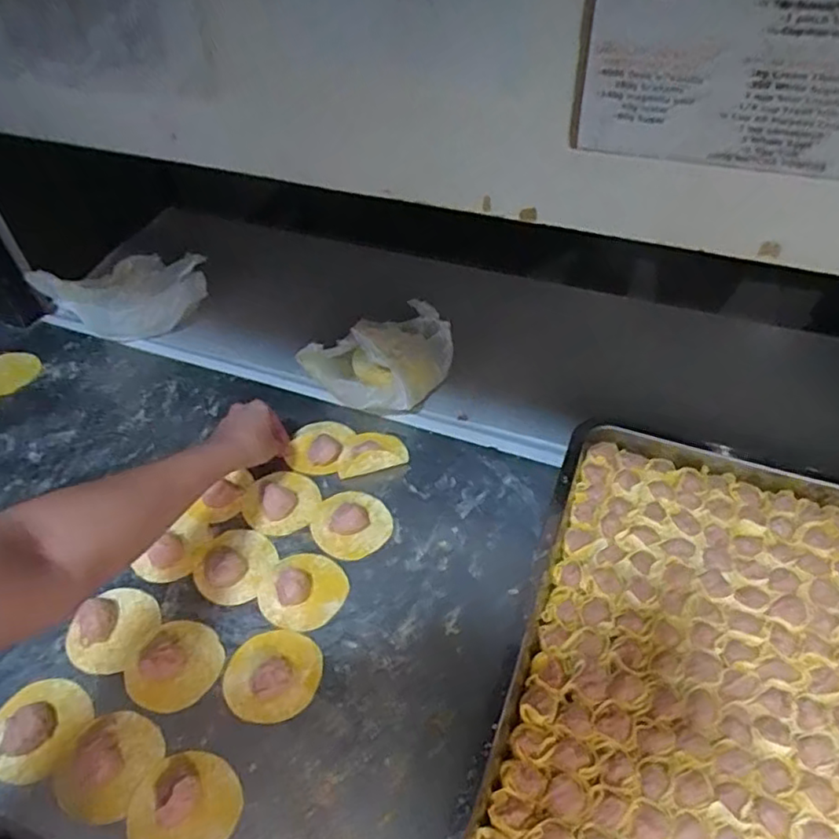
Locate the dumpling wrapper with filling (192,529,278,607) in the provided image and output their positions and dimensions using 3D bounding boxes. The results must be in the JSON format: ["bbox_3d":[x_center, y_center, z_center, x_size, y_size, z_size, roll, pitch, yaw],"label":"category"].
[{"bbox_3d":[-0.184,0.142,0.623,0.071,0.011,0.078,-1,48,2],"label":"dumpling wrapper with filling"}]

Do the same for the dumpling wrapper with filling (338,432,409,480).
[{"bbox_3d":[-0.055,0.032,0.697,0.077,0.027,0.057,-16,49,-11],"label":"dumpling wrapper with filling"}]

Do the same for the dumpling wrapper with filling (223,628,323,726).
[{"bbox_3d":[-0.129,0.218,0.546,0.082,0.025,0.078,-7,48,-4],"label":"dumpling wrapper with filling"}]

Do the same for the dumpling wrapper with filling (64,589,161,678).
[{"bbox_3d":[-0.283,0.189,0.575,0.066,0.033,0.079,20,52,20],"label":"dumpling wrapper with filling"}]

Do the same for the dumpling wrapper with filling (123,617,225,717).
[{"bbox_3d":[-0.217,0.213,0.552,0.075,0.022,0.079,-1,48,2],"label":"dumpling wrapper with filling"}]

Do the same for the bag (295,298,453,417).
[{"bbox_3d":[-0.046,-0.077,0.743,0.127,0.099,0.138,25,53,23],"label":"bag"}]

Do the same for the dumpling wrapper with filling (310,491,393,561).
[{"bbox_3d":[-0.070,0.103,0.639,0.076,0.014,0.077,-1,48,2],"label":"dumpling wrapper with filling"}]

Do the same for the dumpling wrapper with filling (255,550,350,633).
[{"bbox_3d":[-0.110,0.155,0.587,0.077,0.021,0.076,-1,48,2],"label":"dumpling wrapper with filling"}]

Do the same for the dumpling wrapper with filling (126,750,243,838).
[{"bbox_3d":[-0.180,0.292,0.473,0.082,0.027,0.078,-1,48,2],"label":"dumpling wrapper with filling"}]

